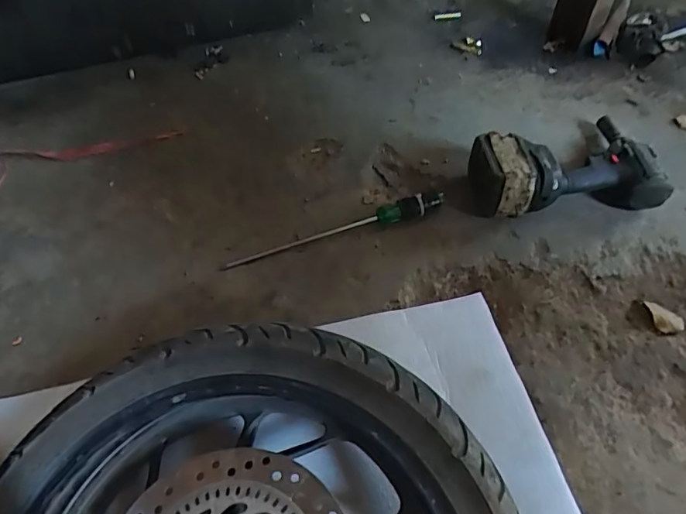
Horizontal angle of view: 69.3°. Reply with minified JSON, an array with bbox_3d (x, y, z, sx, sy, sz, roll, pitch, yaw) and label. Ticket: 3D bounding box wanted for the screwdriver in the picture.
[{"bbox_3d":[-0.011,-0.041,0.724,0.337,0.028,0.028,-16,53,-8],"label":"screwdriver"}]

